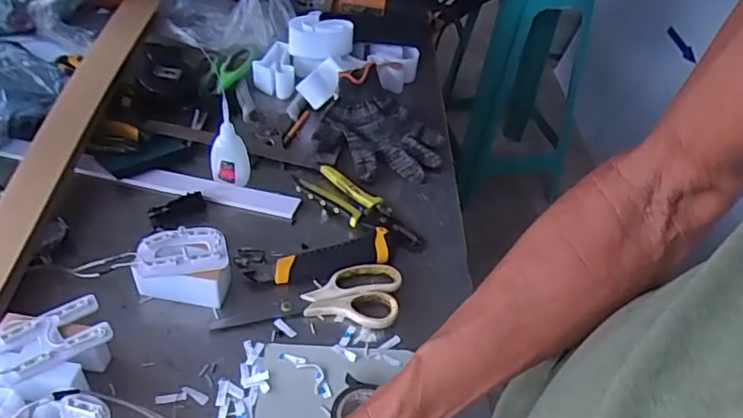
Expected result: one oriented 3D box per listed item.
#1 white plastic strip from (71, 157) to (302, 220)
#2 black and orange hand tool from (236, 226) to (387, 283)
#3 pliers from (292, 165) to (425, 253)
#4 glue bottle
[{"bbox_3d":[-0.216,-0.030,0.687,0.262,0.011,0.035,10,43,4],"label":"white plastic strip"},{"bbox_3d":[-0.060,0.049,0.612,0.158,0.018,0.052,-6,44,-13],"label":"black and orange hand tool"},{"bbox_3d":[-0.014,-0.004,0.674,0.172,0.023,0.058,29,47,23],"label":"pliers"},{"bbox_3d":[-0.166,-0.077,0.667,0.043,0.111,0.030,1,43,-6],"label":"glue bottle"}]

